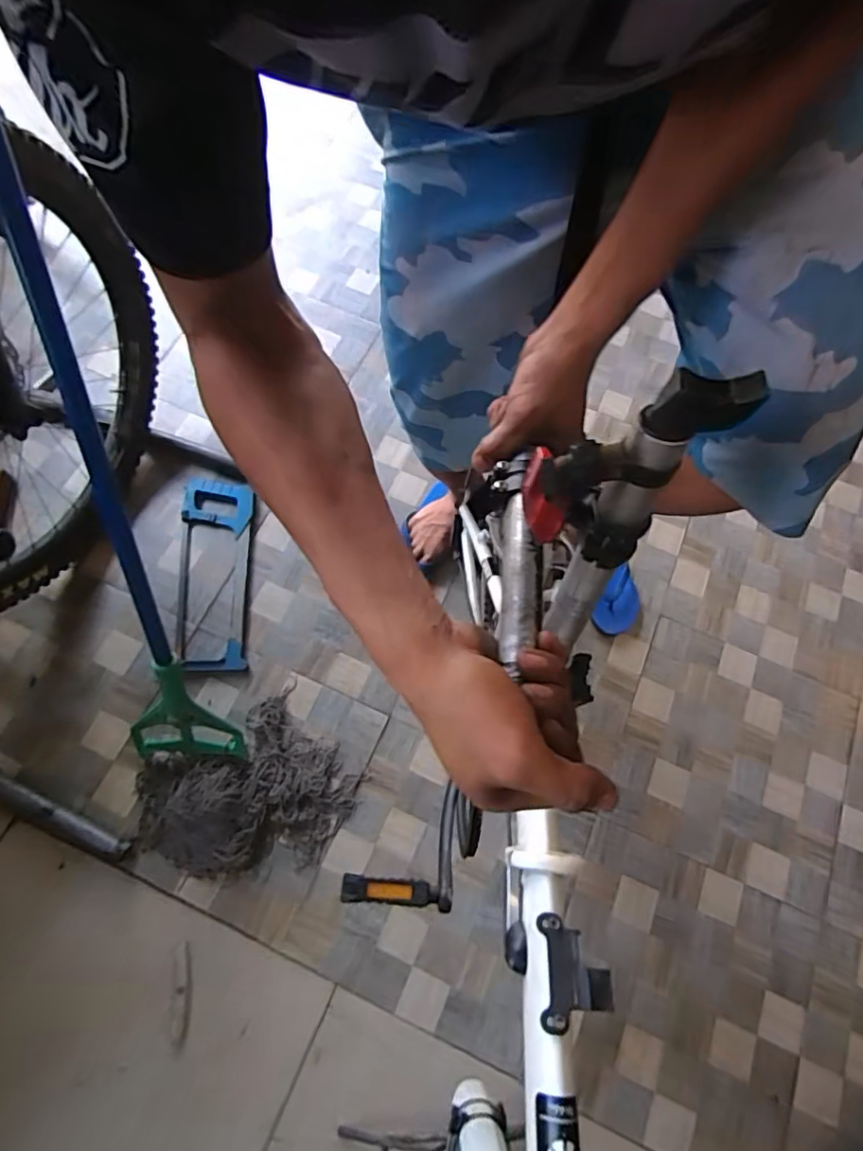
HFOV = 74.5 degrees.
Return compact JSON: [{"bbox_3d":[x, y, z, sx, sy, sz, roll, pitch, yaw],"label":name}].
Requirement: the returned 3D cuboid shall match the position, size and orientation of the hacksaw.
[{"bbox_3d":[-0.427,-0.010,1.109,0.137,0.032,0.391,-3,69,-3],"label":"hacksaw"}]

